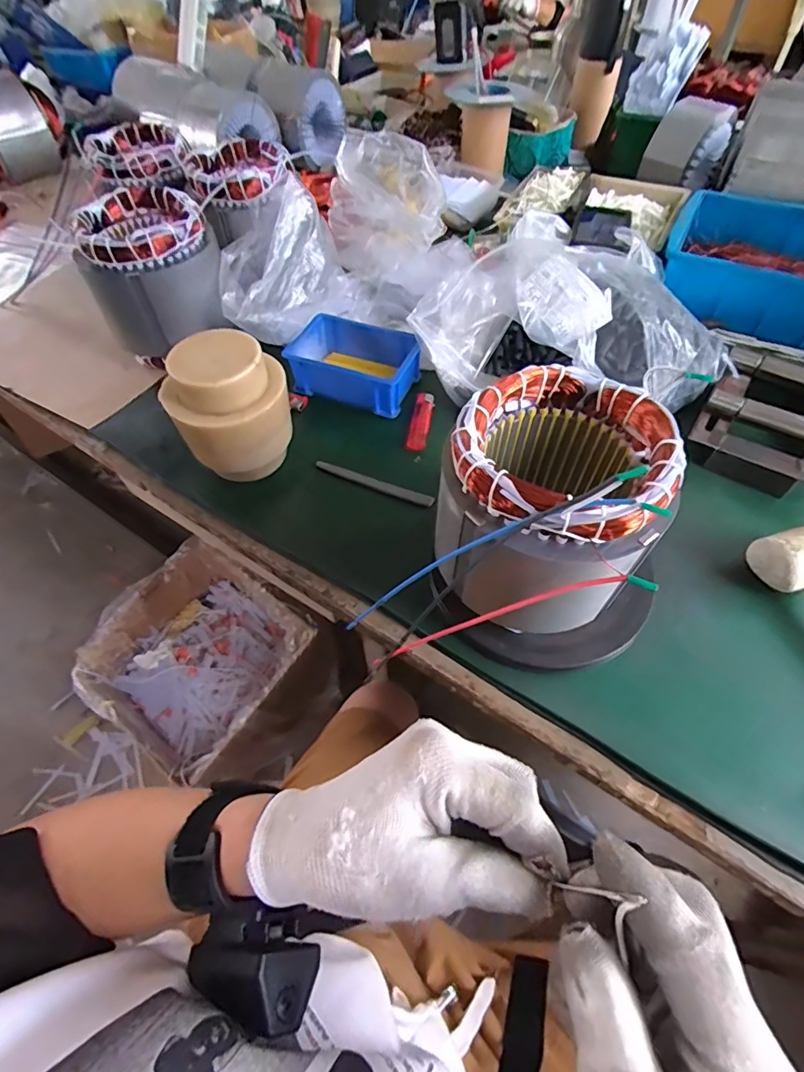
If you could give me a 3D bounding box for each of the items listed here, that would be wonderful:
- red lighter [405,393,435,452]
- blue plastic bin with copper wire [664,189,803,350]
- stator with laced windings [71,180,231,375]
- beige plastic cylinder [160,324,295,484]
[{"bbox_3d":[0.022,-0.135,0.569,0.022,0.011,0.088,8,56,7],"label":"red lighter"},{"bbox_3d":[0.514,-0.361,0.667,0.280,0.078,0.210,24,60,17],"label":"blue plastic bin with copper wire"},{"bbox_3d":[-0.299,-0.314,0.616,0.149,0.158,0.131,-30,60,-17],"label":"stator with laced windings"},{"bbox_3d":[-0.166,-0.122,0.499,0.111,0.134,0.095,-33,60,-19],"label":"beige plastic cylinder"}]

